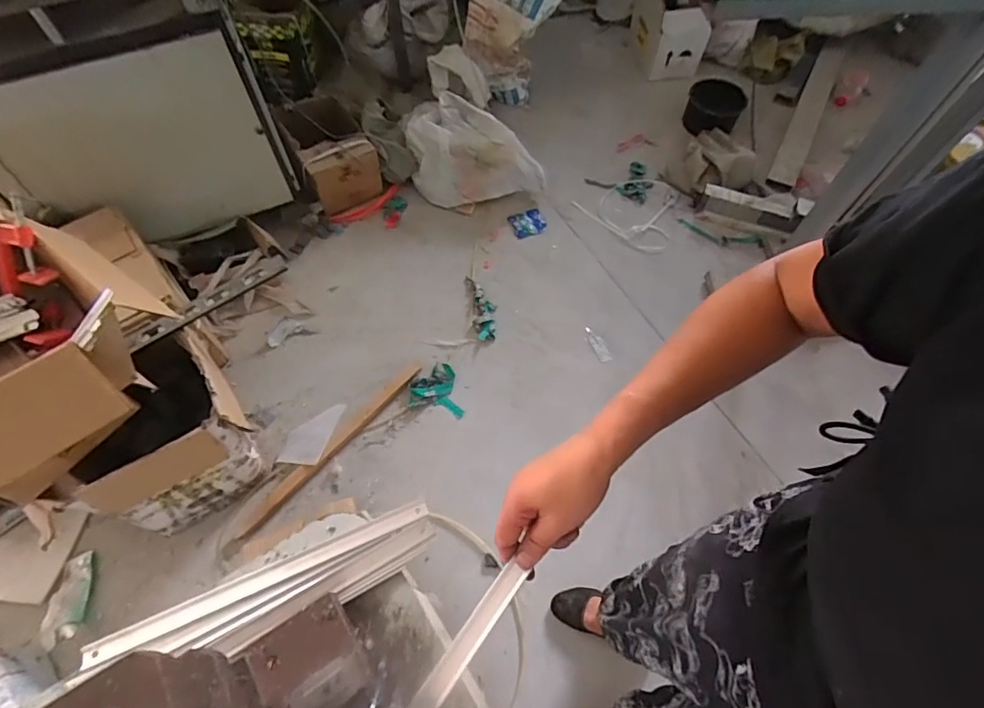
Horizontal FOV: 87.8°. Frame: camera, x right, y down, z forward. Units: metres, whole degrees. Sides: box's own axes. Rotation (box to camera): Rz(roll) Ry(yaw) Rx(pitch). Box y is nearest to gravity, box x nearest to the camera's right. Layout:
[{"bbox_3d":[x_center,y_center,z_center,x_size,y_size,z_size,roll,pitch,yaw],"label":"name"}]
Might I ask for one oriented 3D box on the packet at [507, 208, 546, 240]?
[{"bbox_3d":[0.132,-0.480,1.894,0.118,0.031,0.112,-18,63,-12],"label":"packet"}]

